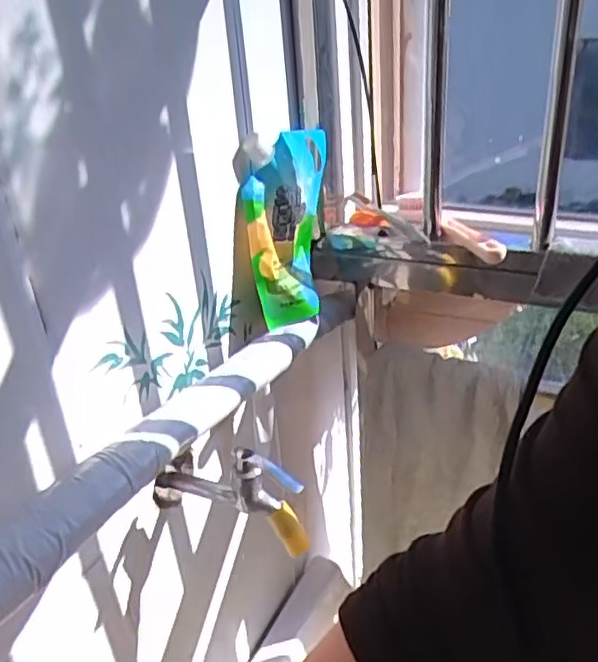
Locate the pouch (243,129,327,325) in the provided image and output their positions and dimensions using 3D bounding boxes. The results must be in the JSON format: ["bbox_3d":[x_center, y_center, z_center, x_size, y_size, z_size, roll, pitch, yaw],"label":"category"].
[{"bbox_3d":[-0.010,-0.118,0.722,0.059,0.190,0.145,4,31,13],"label":"pouch"}]

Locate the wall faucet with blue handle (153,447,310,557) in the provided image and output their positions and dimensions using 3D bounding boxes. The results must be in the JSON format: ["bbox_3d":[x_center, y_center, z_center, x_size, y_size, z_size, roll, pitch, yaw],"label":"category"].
[{"bbox_3d":[-0.069,0.148,0.622,0.162,0.094,0.044,15,35,30],"label":"wall faucet with blue handle"}]

